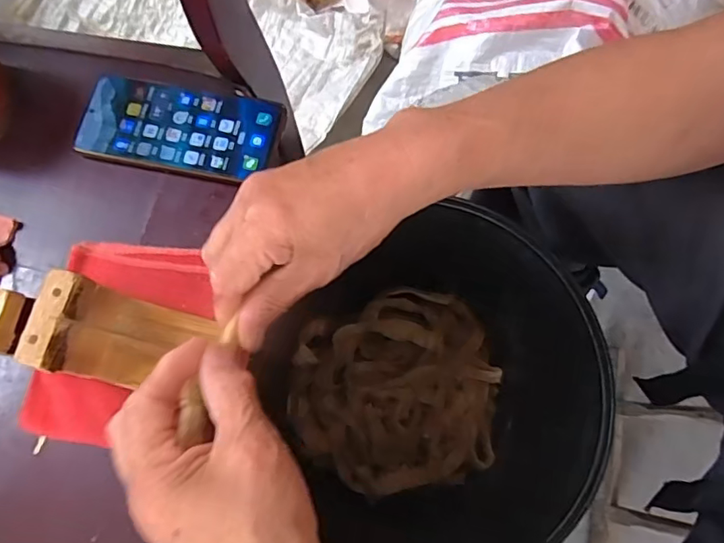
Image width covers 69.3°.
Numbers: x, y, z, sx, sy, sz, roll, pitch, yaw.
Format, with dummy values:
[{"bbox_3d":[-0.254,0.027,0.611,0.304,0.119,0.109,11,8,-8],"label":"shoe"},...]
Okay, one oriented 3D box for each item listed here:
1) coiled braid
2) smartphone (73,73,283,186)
[{"bbox_3d":[0.048,0.155,0.694,0.261,0.088,0.239,0,75,1],"label":"coiled braid"},{"bbox_3d":[-0.149,-0.118,0.429,0.158,0.008,0.075,11,76,4],"label":"smartphone"}]

